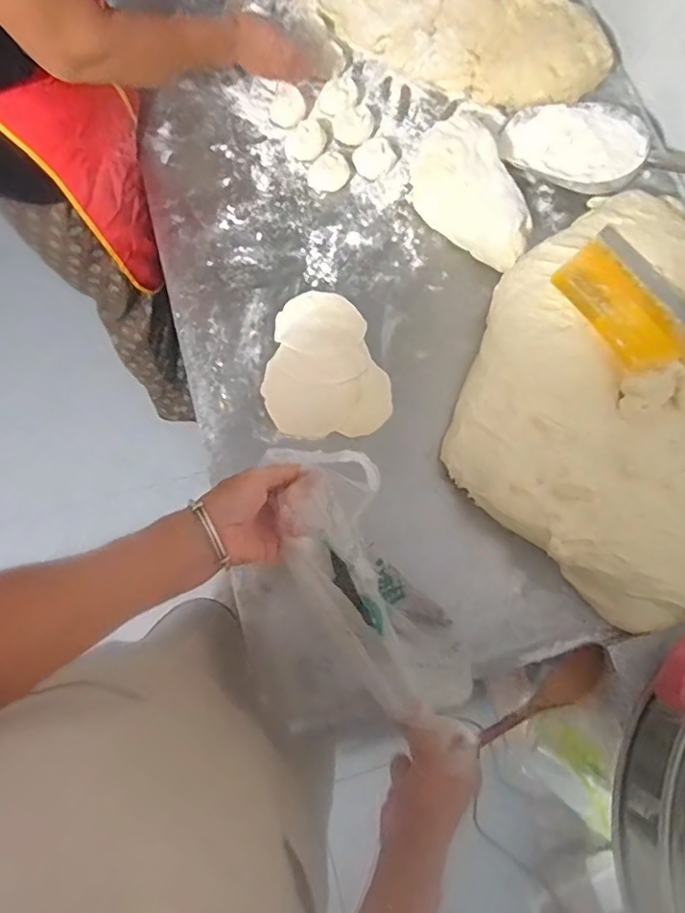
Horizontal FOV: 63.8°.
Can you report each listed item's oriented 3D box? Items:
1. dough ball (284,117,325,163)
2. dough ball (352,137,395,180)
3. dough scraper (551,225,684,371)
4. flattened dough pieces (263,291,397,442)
[{"bbox_3d":[-0.057,-0.468,0.816,0.058,0.029,0.059,1,74,-2],"label":"dough ball"},{"bbox_3d":[0.045,-0.439,0.814,0.054,0.032,0.051,1,74,-2],"label":"dough ball"},{"bbox_3d":[0.352,-0.185,0.668,0.124,0.012,0.184,-33,78,-10],"label":"dough scraper"},{"bbox_3d":[-0.021,-0.126,0.734,0.158,0.022,0.200,-2,74,-3],"label":"flattened dough pieces"}]

